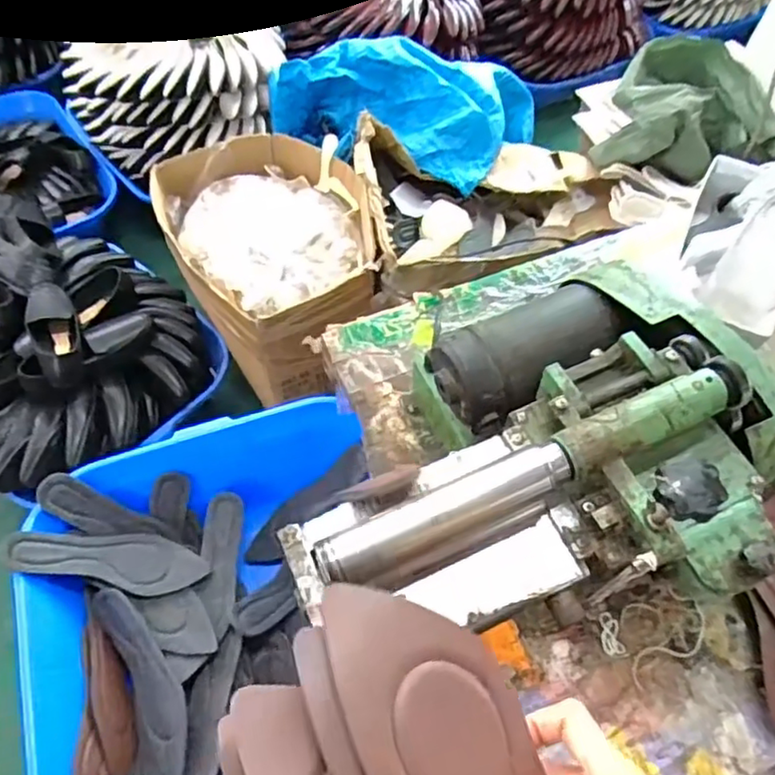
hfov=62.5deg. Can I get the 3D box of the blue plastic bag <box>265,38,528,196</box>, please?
[{"bbox_3d":[0.045,-0.687,1.522,0.533,0.244,0.498,28,63,13],"label":"blue plastic bag"}]

